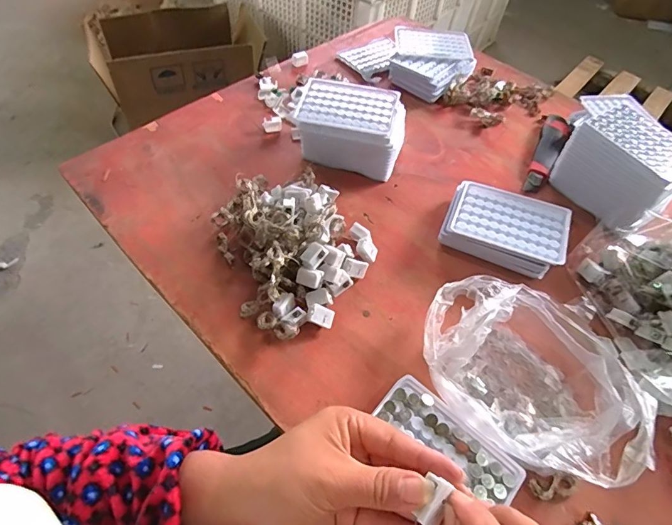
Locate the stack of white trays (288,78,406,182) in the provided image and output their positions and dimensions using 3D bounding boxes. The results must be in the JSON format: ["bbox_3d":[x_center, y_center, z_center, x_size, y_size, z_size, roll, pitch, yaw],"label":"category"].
[{"bbox_3d":[0.020,-0.189,0.599,0.147,0.069,0.108,12,56,4],"label":"stack of white trays"}]

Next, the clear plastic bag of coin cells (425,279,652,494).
[{"bbox_3d":[0.180,0.107,0.415,0.197,0.060,0.160,20,57,9],"label":"clear plastic bag of coin cells"}]

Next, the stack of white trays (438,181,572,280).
[{"bbox_3d":[0.206,-0.042,0.529,0.139,0.042,0.099,22,57,10],"label":"stack of white trays"}]

